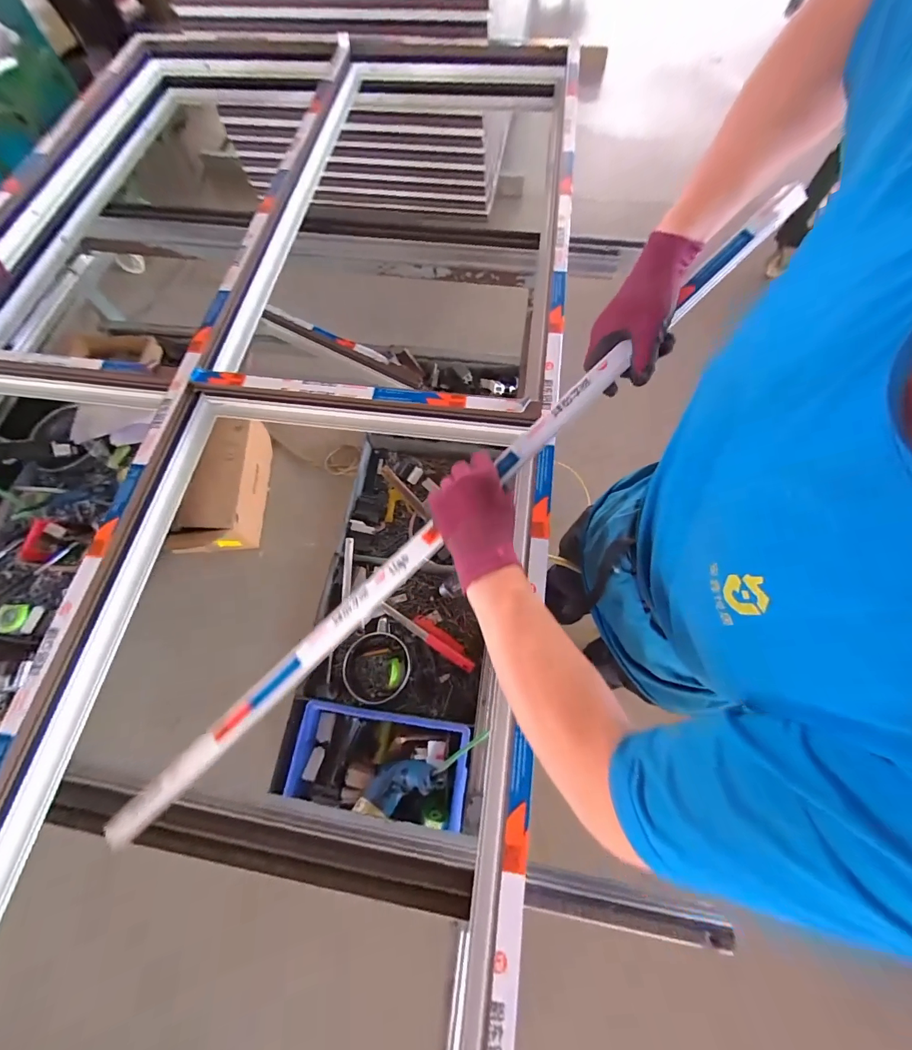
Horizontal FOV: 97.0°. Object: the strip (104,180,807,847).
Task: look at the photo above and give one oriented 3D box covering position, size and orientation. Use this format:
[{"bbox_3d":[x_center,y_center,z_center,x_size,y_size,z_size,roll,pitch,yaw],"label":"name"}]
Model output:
[{"bbox_3d":[-0.022,0.006,0.513,1.171,0.028,0.036,-43,72,3],"label":"strip"}]

